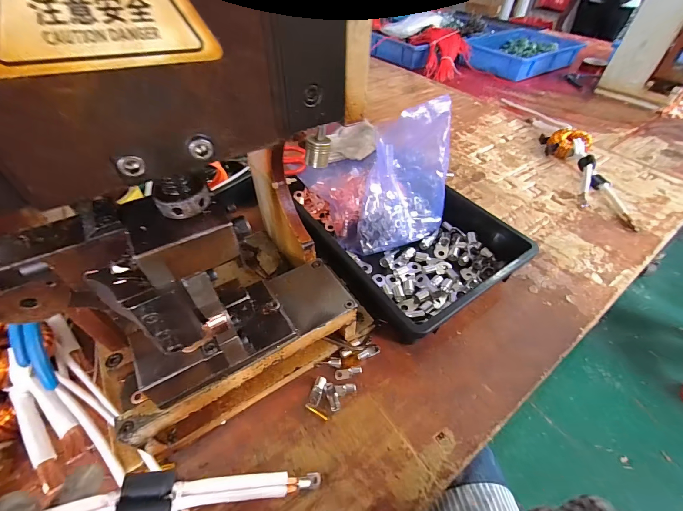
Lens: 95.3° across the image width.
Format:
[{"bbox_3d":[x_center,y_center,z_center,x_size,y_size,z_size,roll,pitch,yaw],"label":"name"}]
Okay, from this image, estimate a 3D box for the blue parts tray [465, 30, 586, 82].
[{"bbox_3d":[0.674,-0.780,1.184,0.471,0.062,0.299,-28,54,-26],"label":"blue parts tray"}]

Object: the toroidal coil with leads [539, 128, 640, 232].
[{"bbox_3d":[0.512,-0.173,0.646,0.092,0.047,0.300,4,48,2],"label":"toroidal coil with leads"}]

